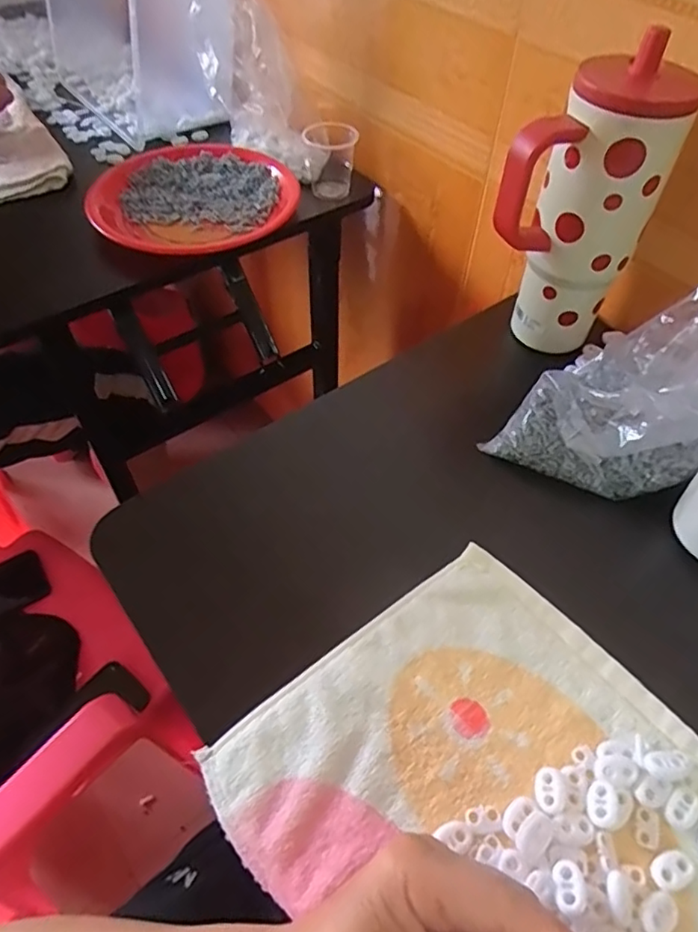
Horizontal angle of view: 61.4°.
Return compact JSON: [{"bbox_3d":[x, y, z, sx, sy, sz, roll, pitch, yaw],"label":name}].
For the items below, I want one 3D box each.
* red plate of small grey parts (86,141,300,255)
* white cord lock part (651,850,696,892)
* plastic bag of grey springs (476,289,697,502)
[{"bbox_3d":[-0.183,-0.314,0.673,0.215,0.029,0.228,0,51,-1],"label":"red plate of small grey parts"},{"bbox_3d":[0.162,0.201,0.293,0.022,0.004,0.015,-15,53,-12],"label":"white cord lock part"},{"bbox_3d":[0.197,-0.058,0.408,0.141,0.143,0.105,29,56,19],"label":"plastic bag of grey springs"}]

